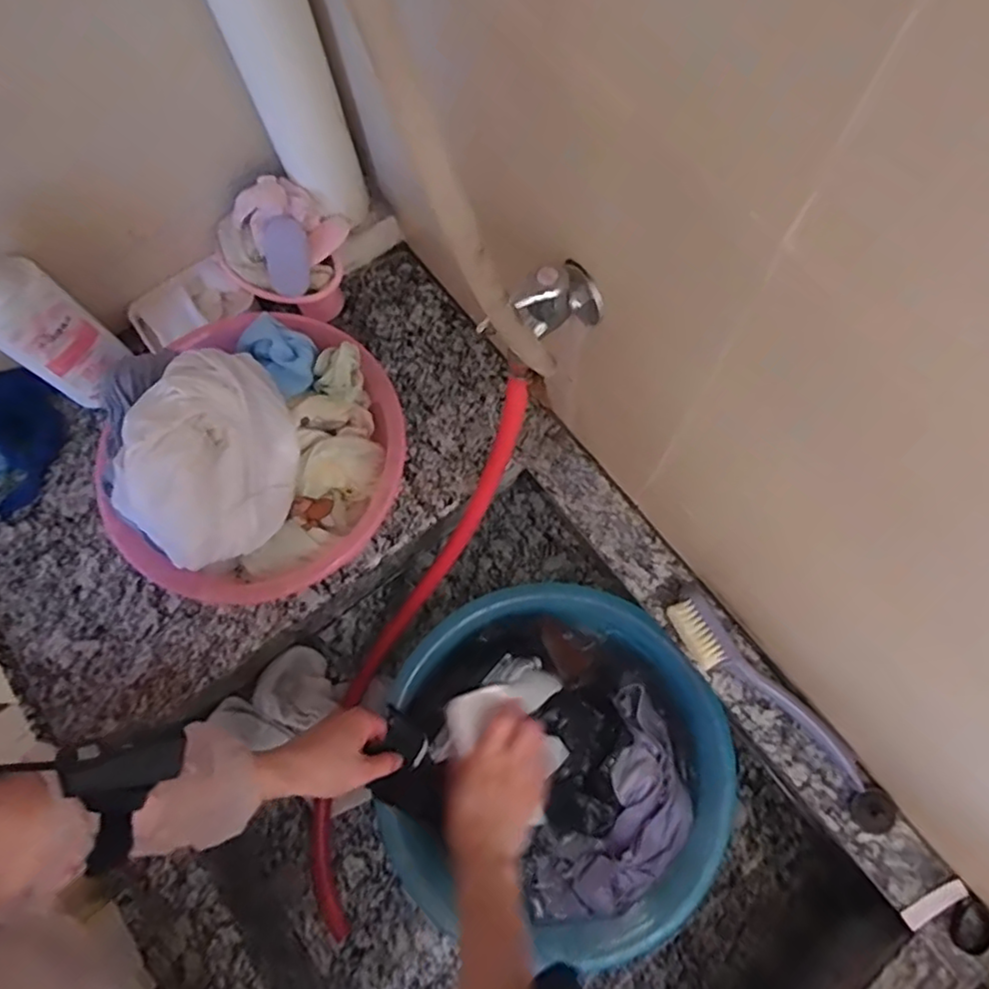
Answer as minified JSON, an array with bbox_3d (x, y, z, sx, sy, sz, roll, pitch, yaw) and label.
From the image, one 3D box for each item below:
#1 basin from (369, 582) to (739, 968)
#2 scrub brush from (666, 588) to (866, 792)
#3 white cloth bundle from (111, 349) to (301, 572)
[{"bbox_3d":[0.047,0.295,0.678,0.334,0.137,0.367,-1,73,2],"label":"basin"},{"bbox_3d":[0.245,0.183,0.587,0.044,0.031,0.221,-41,76,-10],"label":"scrub brush"},{"bbox_3d":[-0.247,-0.036,0.531,0.140,0.093,0.177,-10,73,-1],"label":"white cloth bundle"}]

